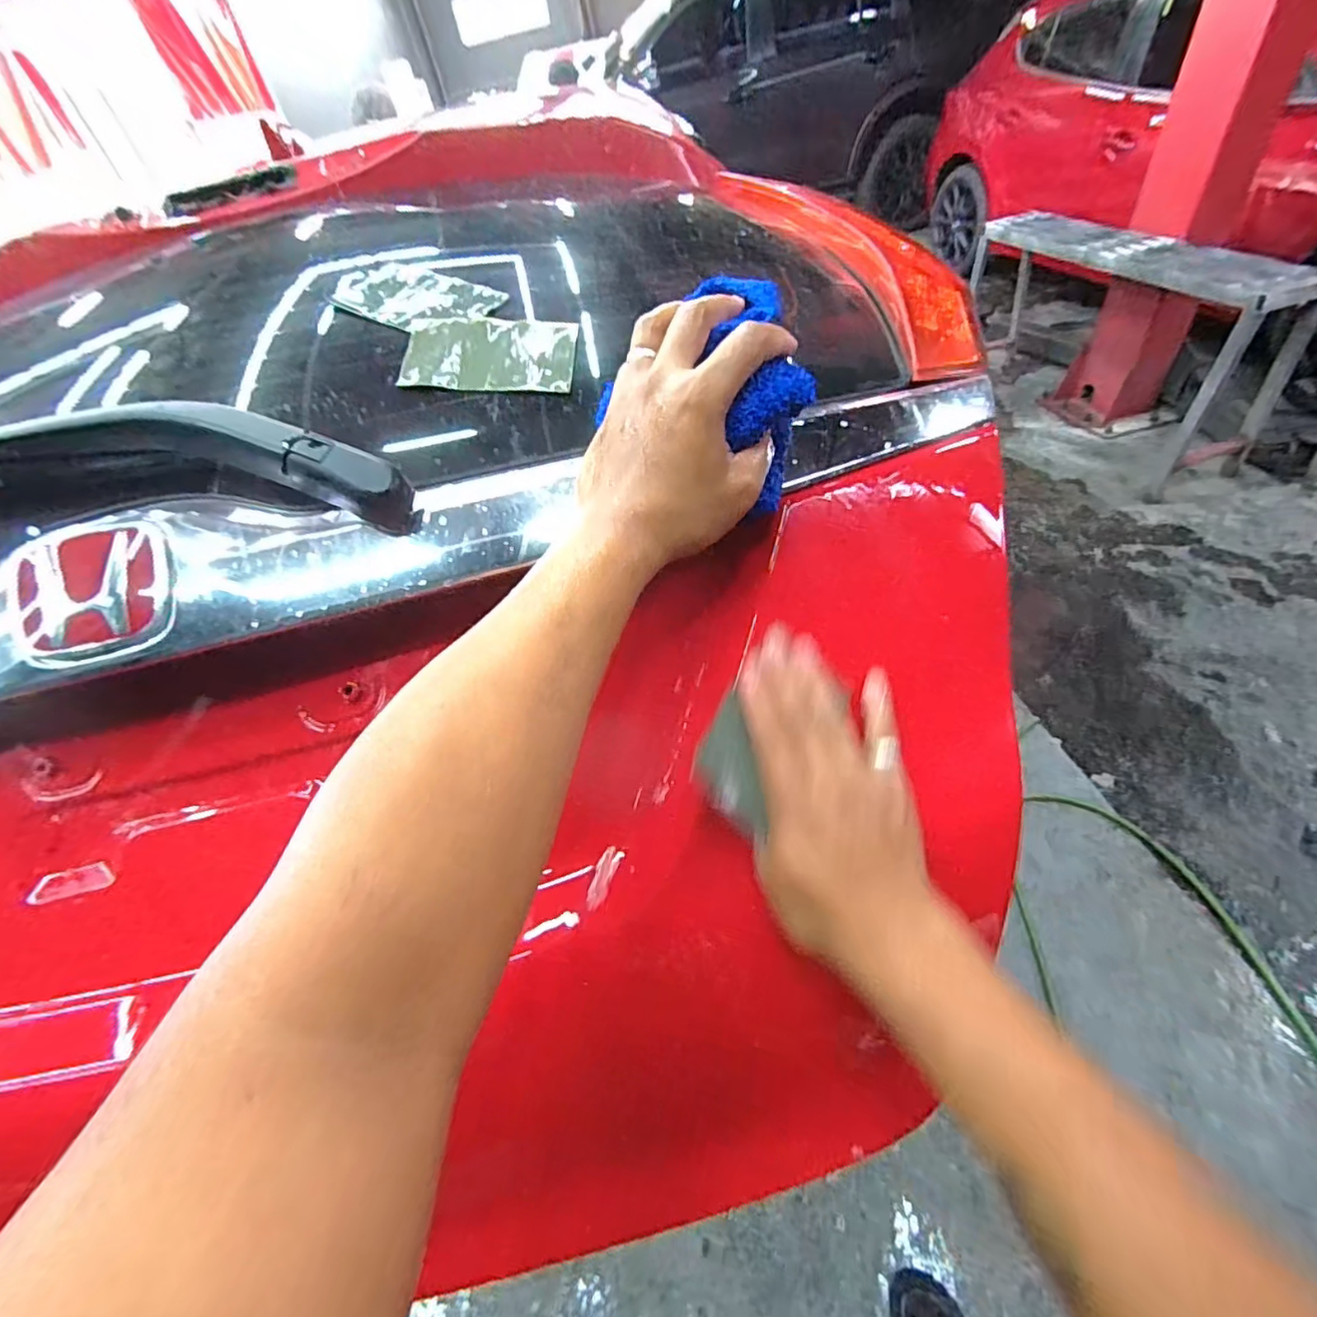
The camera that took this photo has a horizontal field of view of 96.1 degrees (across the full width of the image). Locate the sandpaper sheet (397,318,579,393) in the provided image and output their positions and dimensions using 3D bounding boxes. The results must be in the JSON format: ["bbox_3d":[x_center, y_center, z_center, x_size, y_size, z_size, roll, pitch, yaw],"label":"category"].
[{"bbox_3d":[-0.115,-0.213,0.412,0.114,0.005,0.072,0,63,1],"label":"sandpaper sheet"}]

